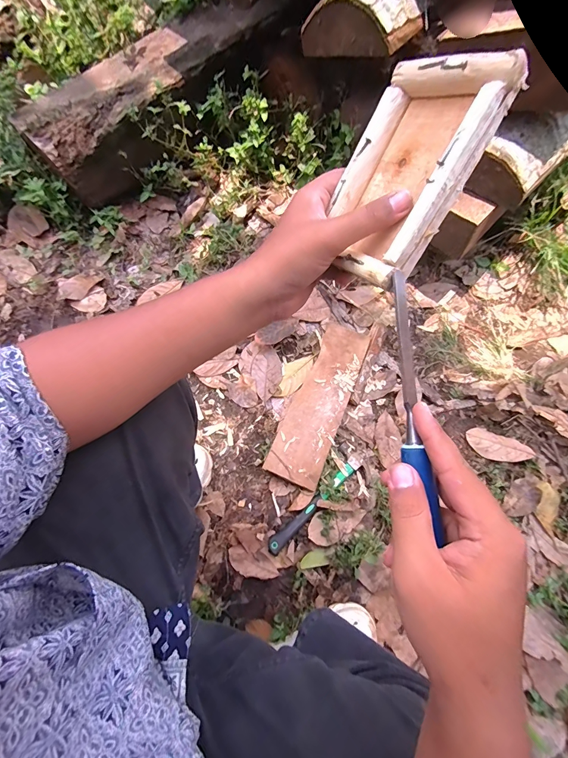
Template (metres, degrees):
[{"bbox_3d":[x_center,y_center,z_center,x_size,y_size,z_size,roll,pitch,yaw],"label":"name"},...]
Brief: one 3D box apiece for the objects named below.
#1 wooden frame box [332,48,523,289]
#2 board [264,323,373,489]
[{"bbox_3d":[0.087,-0.152,0.255,0.097,0.019,0.149,46,113,42],"label":"wooden frame box"},{"bbox_3d":[0.085,0.045,0.771,0.116,0.023,0.387,23,69,7],"label":"board"}]

